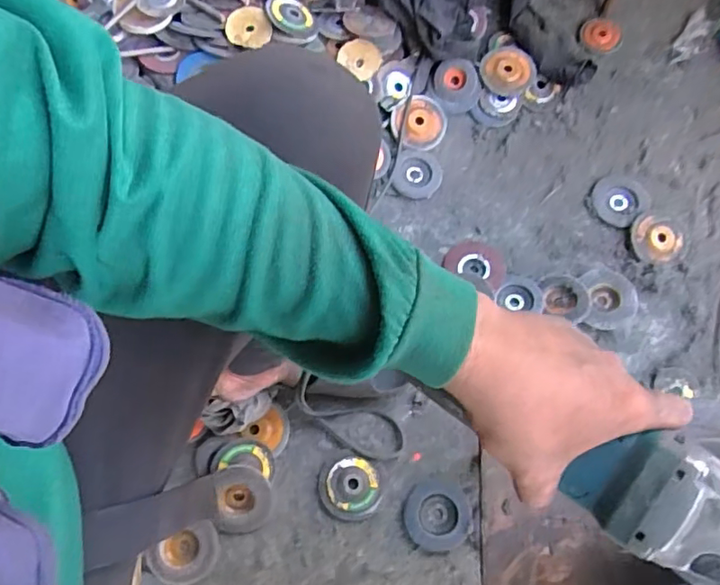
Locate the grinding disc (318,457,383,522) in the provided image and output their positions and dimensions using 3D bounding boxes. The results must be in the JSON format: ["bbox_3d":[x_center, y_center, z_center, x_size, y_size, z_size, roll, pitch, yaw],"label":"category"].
[{"bbox_3d":[-0.014,0.285,0.826,0.090,0.009,0.084,-2,73,0],"label":"grinding disc"}]

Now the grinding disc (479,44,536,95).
[{"bbox_3d":[0.263,-0.394,1.010,0.095,0.020,0.091,0,85,4],"label":"grinding disc"}]

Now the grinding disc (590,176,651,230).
[{"bbox_3d":[0.433,-0.155,0.946,0.088,0.009,0.085,-2,77,7],"label":"grinding disc"}]

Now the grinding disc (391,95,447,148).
[{"bbox_3d":[0.105,-0.295,0.992,0.099,0.022,0.093,-30,75,-8],"label":"grinding disc"}]

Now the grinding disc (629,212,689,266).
[{"bbox_3d":[0.485,-0.085,0.918,0.089,0.021,0.083,0,73,1],"label":"grinding disc"}]

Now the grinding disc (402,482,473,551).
[{"bbox_3d":[0.112,0.321,0.815,0.092,0.014,0.089,0,73,1],"label":"grinding disc"}]

